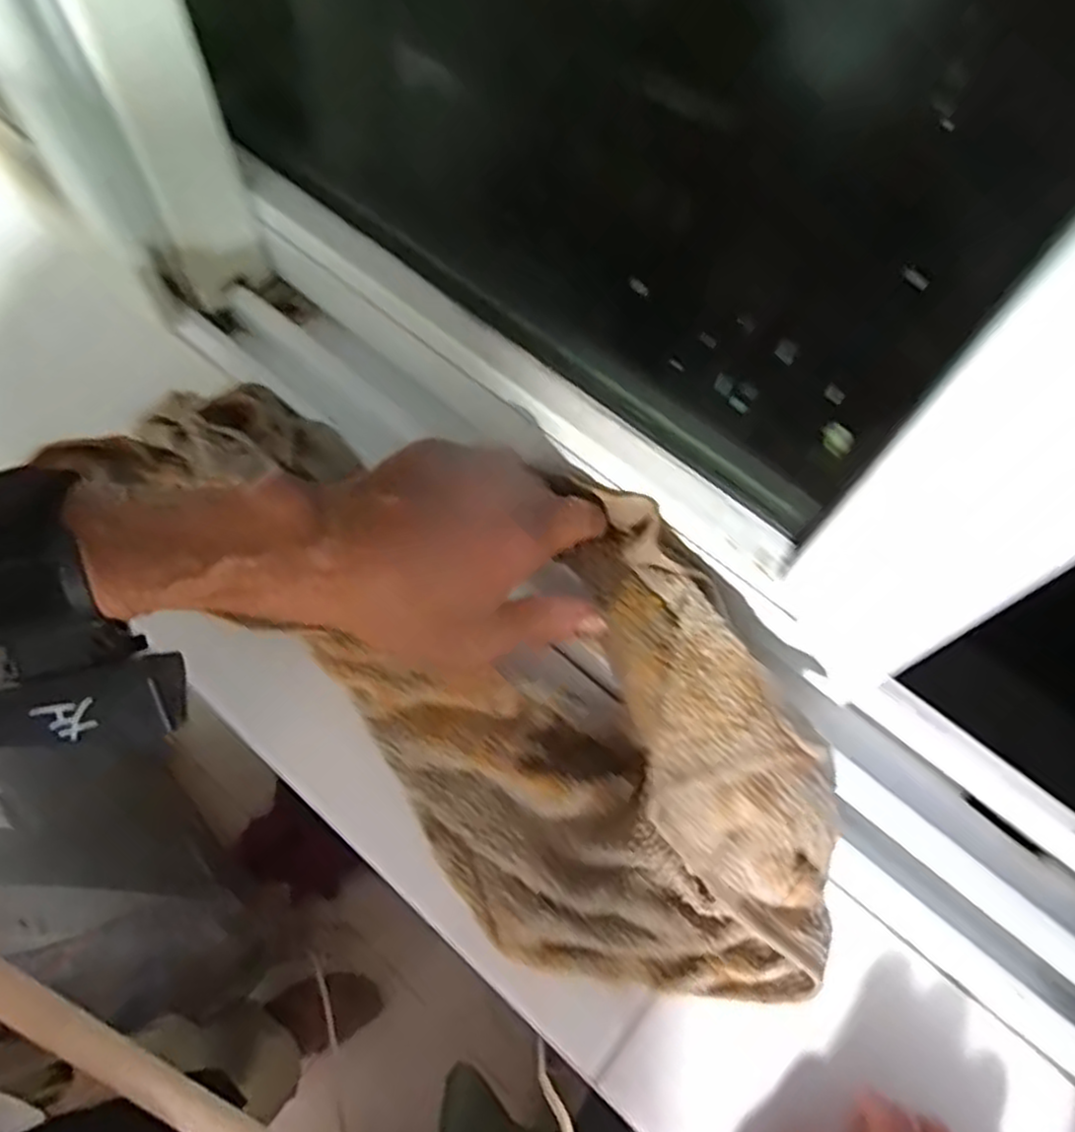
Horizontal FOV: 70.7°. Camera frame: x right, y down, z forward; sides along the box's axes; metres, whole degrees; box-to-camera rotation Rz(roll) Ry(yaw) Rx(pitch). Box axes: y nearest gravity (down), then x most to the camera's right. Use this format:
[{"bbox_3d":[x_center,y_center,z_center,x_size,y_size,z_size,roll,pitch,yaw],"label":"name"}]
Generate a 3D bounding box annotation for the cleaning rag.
[{"bbox_3d":[-0.027,0.023,0.328,0.363,0.056,0.160,39,69,13],"label":"cleaning rag"}]

